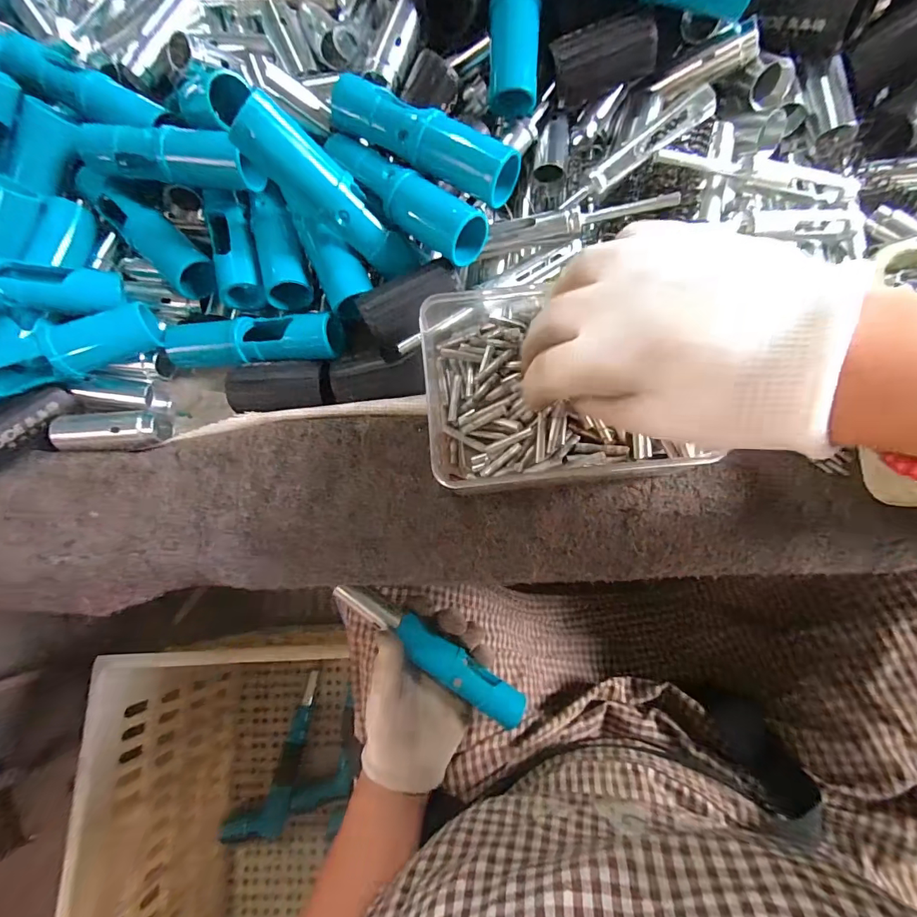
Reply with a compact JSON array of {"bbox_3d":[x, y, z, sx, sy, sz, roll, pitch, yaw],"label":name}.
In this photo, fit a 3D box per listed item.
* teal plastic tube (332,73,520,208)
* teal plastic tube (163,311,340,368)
[{"bbox_3d":[-0.022,-0.187,0.258,0.118,0.027,0.028,34,81,11],"label":"teal plastic tube"},{"bbox_3d":[-0.135,-0.078,0.296,0.129,0.029,0.029,1,84,18],"label":"teal plastic tube"}]

